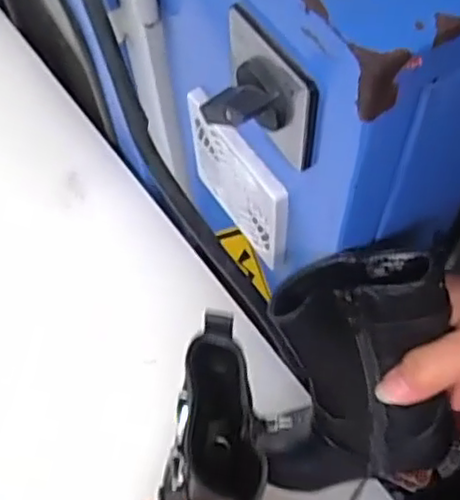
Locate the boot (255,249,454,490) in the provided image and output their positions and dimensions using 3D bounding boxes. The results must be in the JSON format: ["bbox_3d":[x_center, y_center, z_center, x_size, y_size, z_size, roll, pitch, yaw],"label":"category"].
[{"bbox_3d":[0.078,0.075,0.411,0.108,0.177,0.062,5,35,5],"label":"boot"}]

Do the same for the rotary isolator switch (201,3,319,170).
[{"bbox_3d":[0.012,-0.071,0.318,0.025,0.058,0.059,-33,65,-13],"label":"rotary isolator switch"}]

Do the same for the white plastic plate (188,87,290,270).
[{"bbox_3d":[0.006,-0.041,0.436,0.010,0.094,0.095,-33,65,-13],"label":"white plastic plate"}]

